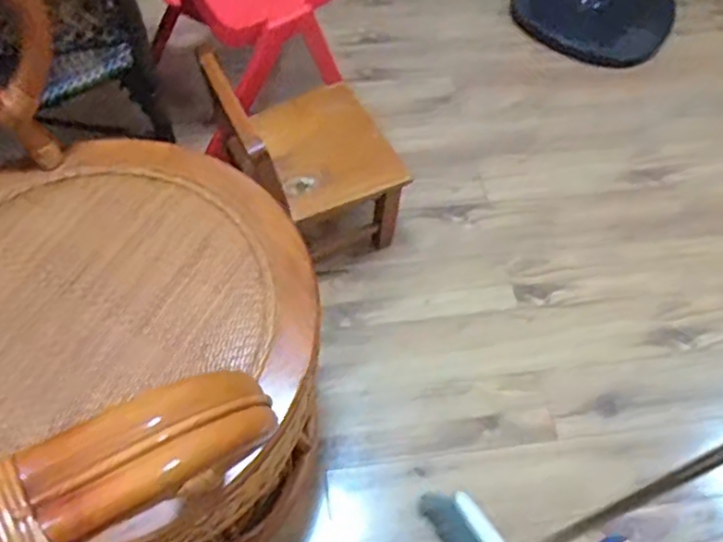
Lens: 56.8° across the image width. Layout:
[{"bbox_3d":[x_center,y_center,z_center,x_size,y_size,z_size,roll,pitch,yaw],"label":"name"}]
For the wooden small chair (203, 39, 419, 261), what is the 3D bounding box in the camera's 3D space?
[{"bbox_3d":[-0.086,-0.195,1.166,0.286,0.403,0.249,-29,67,-18],"label":"wooden small chair"}]

